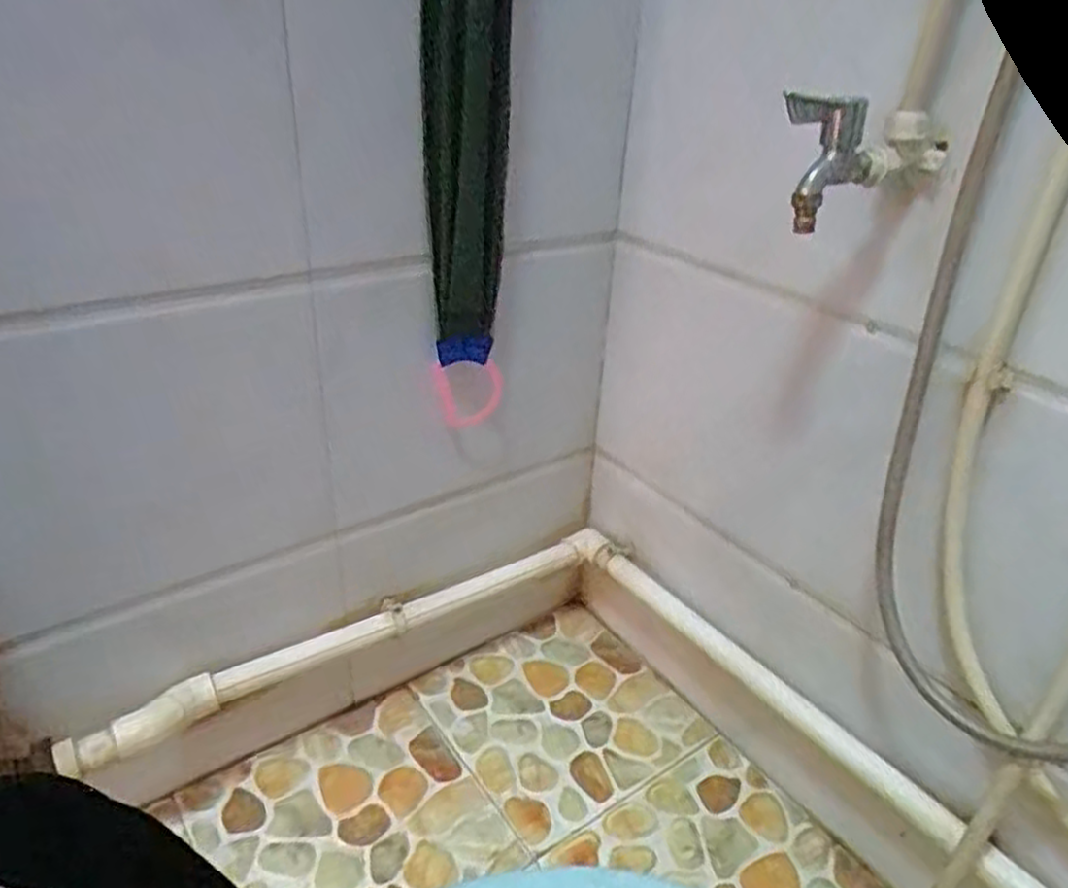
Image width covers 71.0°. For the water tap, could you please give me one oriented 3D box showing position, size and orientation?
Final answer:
[{"bbox_3d":[0.234,-0.204,0.540,0.148,0.086,0.041,-18,36,-31],"label":"water tap"}]

